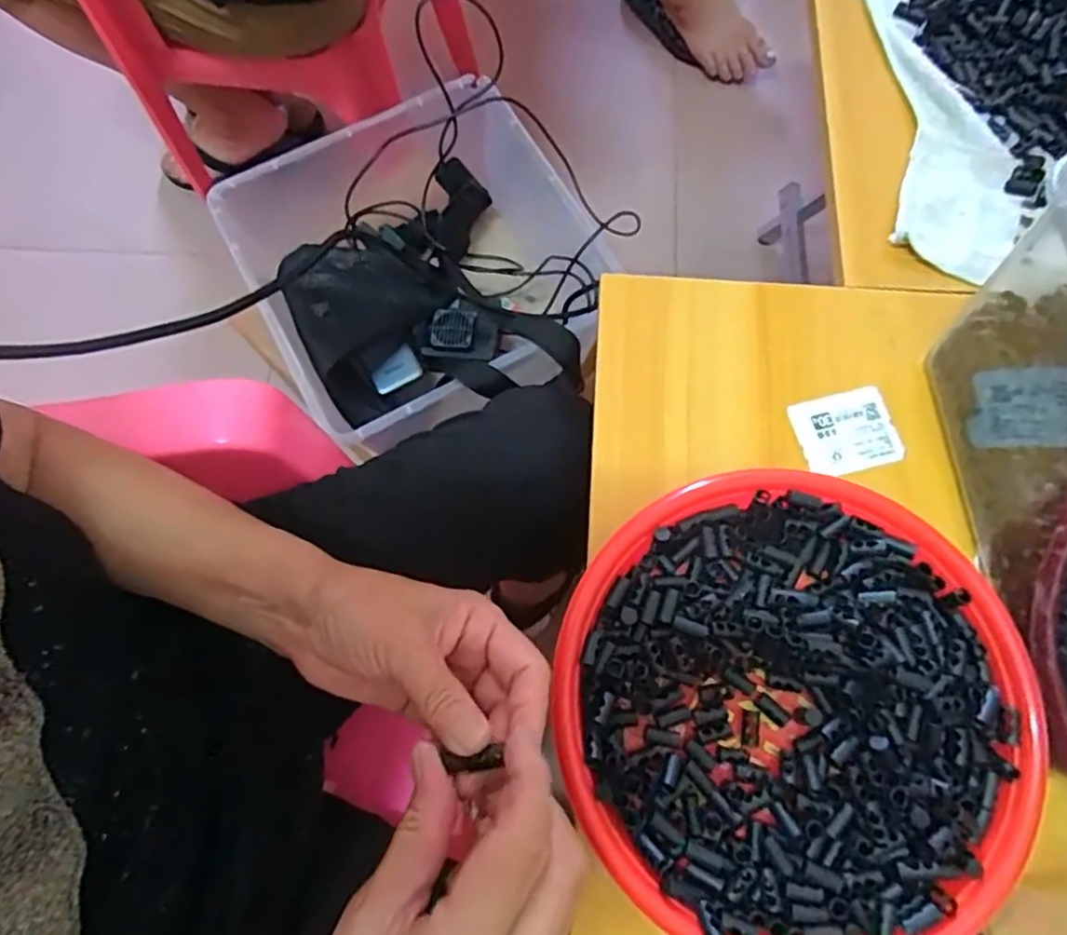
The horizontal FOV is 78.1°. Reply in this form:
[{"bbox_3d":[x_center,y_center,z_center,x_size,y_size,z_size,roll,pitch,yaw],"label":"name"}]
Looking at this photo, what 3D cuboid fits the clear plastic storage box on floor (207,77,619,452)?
[{"bbox_3d":[-0.104,-0.190,0.670,0.295,0.144,0.317,-33,75,-8],"label":"clear plastic storage box on floor"}]

